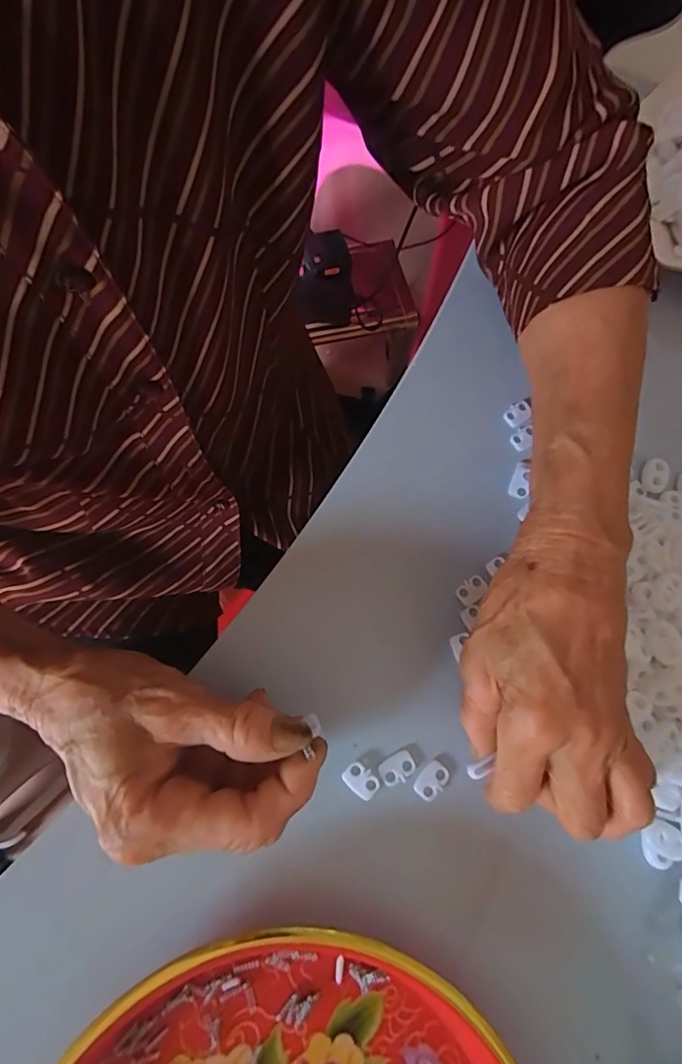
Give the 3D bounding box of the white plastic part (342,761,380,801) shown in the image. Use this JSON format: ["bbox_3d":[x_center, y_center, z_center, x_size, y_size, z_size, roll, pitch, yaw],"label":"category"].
[{"bbox_3d":[0.010,0.125,0.247,0.013,0.004,0.018,-41,80,-13],"label":"white plastic part"}]

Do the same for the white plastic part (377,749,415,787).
[{"bbox_3d":[0.028,0.120,0.250,0.018,0.004,0.013,-22,76,-10],"label":"white plastic part"}]

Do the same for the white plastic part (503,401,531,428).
[{"bbox_3d":[0.111,-0.074,0.310,0.017,0.005,0.013,-37,79,-13],"label":"white plastic part"}]

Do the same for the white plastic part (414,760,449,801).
[{"bbox_3d":[0.046,0.126,0.250,0.019,0.004,0.012,-41,80,-13],"label":"white plastic part"}]

